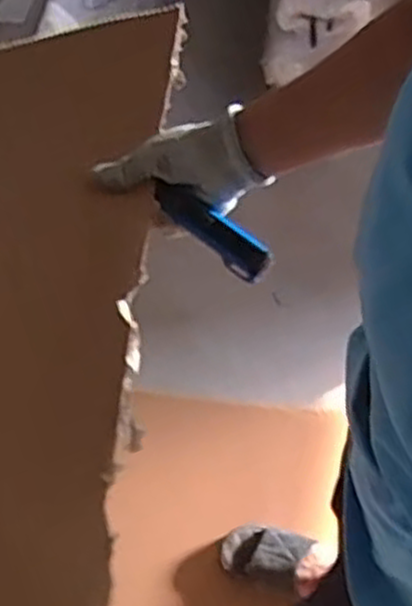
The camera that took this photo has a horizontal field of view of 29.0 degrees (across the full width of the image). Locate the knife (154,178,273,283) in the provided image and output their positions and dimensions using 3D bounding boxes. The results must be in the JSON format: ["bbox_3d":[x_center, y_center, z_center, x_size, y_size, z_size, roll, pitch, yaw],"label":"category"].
[{"bbox_3d":[0.005,-0.057,0.628,0.108,0.014,0.033,40,68,11],"label":"knife"}]

